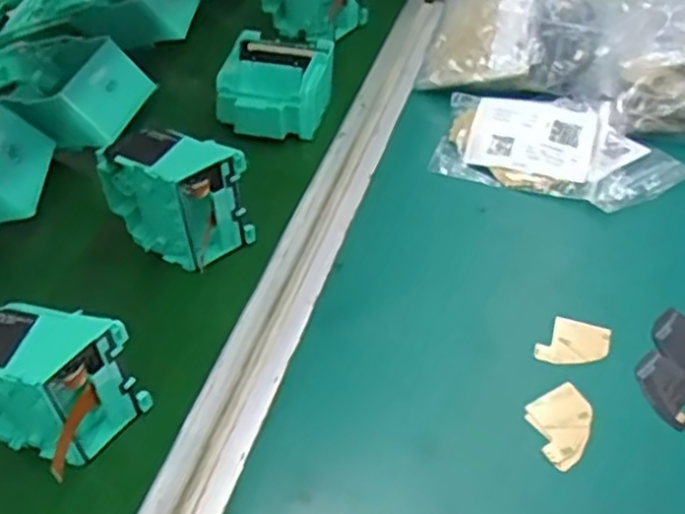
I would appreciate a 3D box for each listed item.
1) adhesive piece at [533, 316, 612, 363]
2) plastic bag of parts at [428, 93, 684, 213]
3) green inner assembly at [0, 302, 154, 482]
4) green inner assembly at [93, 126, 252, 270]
[{"bbox_3d":[0.126,0.047,0.394,0.039,0.006,0.030,9,48,11],"label":"adhesive piece"},{"bbox_3d":[0.148,-0.076,0.489,0.156,0.028,0.089,16,49,16],"label":"plastic bag of parts"},{"bbox_3d":[-0.141,0.062,0.342,0.073,0.083,0.052,17,50,18],"label":"green inner assembly"},{"bbox_3d":[-0.099,-0.036,0.422,0.079,0.069,0.036,17,50,18],"label":"green inner assembly"}]

